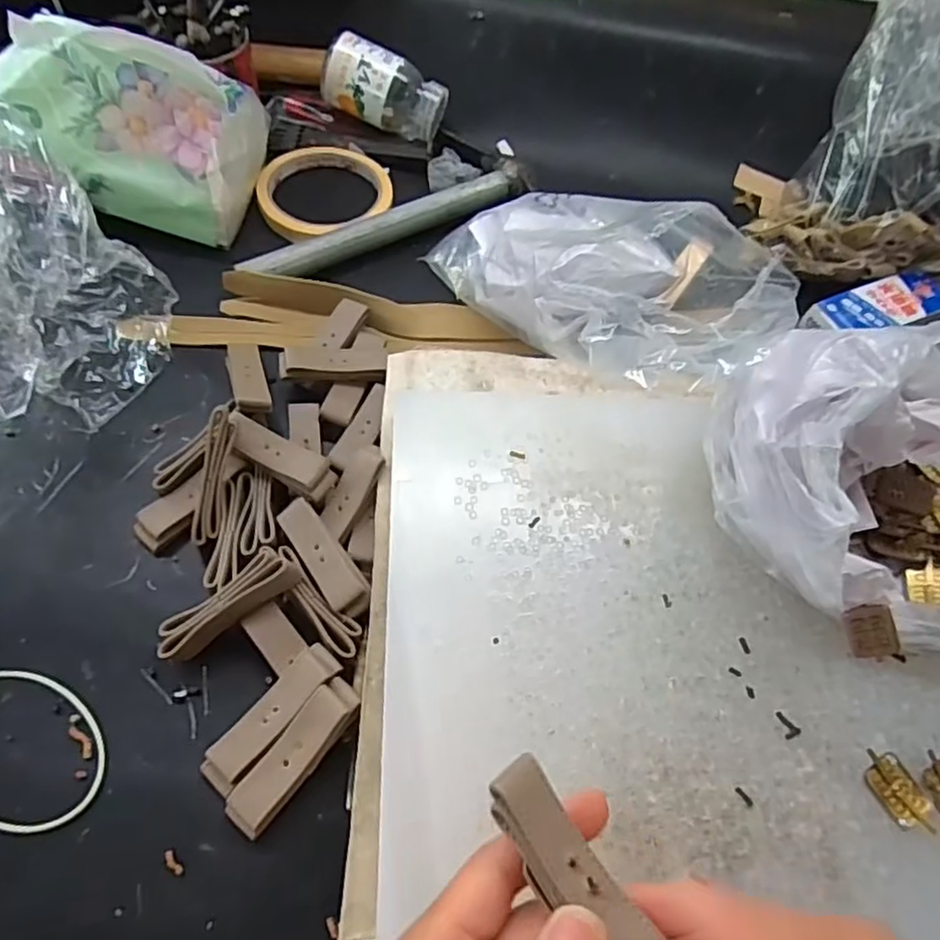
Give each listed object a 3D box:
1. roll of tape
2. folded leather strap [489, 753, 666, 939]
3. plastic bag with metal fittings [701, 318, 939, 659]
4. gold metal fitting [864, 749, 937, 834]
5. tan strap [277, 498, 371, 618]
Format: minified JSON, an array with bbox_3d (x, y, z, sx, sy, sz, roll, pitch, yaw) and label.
[{"bbox_3d":[-0.104,-0.196,0.465,0.087,0.017,0.094,3,60,-5],"label":"roll of tape"},{"bbox_3d":[0.030,0.117,0.191,0.021,0.009,0.066,-33,69,-20],"label":"folded leather strap"},{"bbox_3d":[0.196,0.008,0.283,0.151,0.100,0.140,-9,61,-12],"label":"plastic bag with metal fittings"},{"bbox_3d":[0.170,0.127,0.262,0.019,0.004,0.031,-24,66,-19],"label":"gold metal fitting"},{"bbox_3d":[-0.070,0.040,0.316,0.020,0.007,0.061,-31,68,-21],"label":"tan strap"}]

